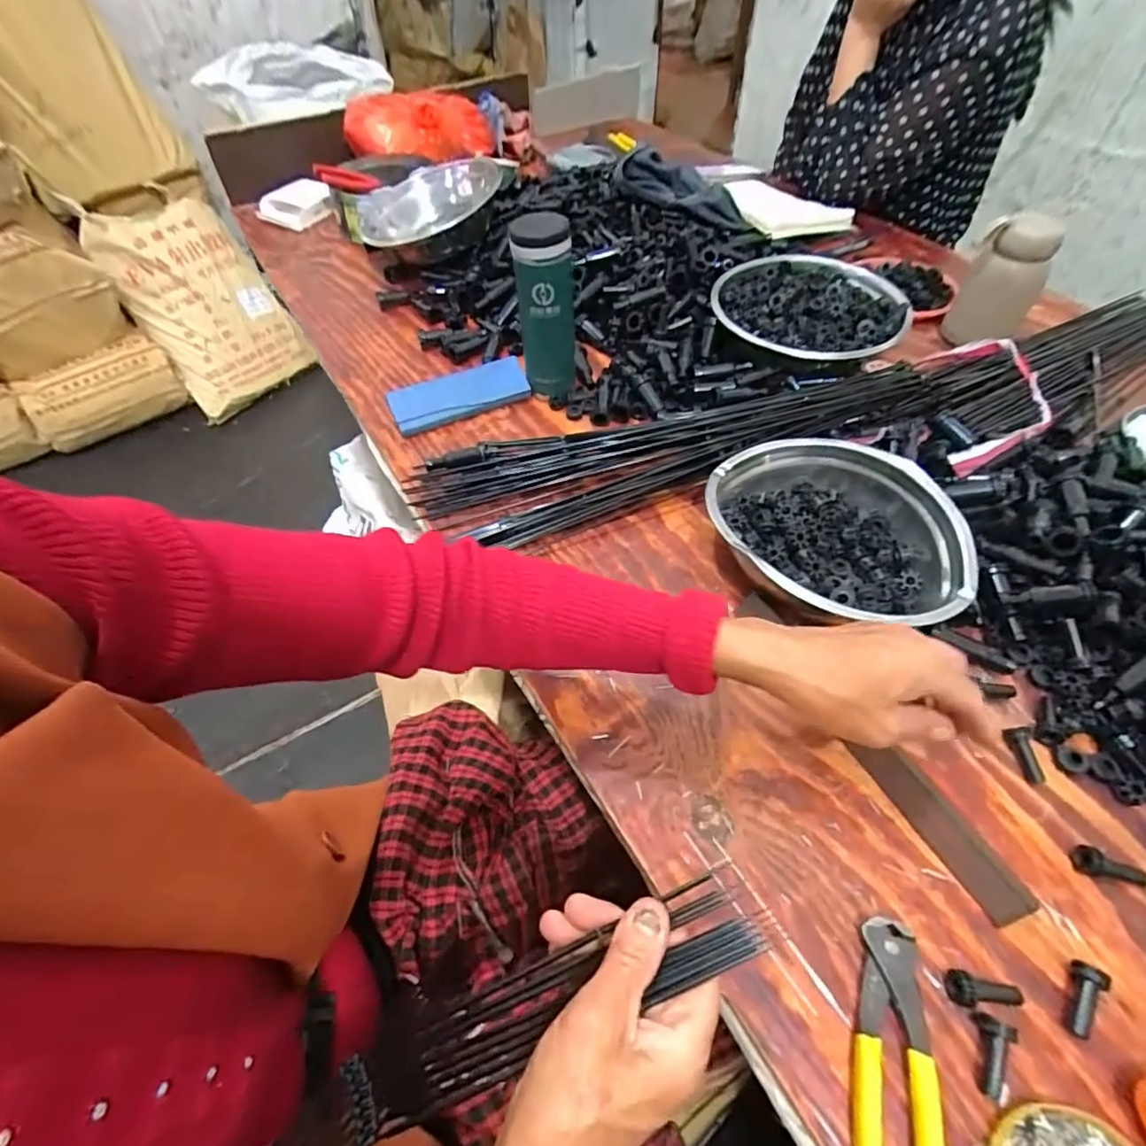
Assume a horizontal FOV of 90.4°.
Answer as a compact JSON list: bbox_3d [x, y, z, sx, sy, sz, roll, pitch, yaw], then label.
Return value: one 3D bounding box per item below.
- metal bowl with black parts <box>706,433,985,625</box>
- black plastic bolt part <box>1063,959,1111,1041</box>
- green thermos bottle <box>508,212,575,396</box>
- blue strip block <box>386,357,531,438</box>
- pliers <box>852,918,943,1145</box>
[{"bbox_3d":[0.224,-0.029,0.498,0.195,0.068,0.193,-1,53,2],"label":"metal bowl with black parts"},{"bbox_3d":[0.290,0.242,0.322,0.015,0.011,0.039,25,74,20],"label":"black plastic bolt part"},{"bbox_3d":[-0.030,-0.288,0.636,0.059,0.182,0.062,-2,53,1],"label":"green thermos bottle"},{"bbox_3d":[-0.137,-0.215,0.691,0.163,0.027,0.068,-20,55,-12],"label":"blue strip block"},{"bbox_3d":[0.170,0.278,0.300,0.040,0.014,0.162,10,54,10],"label":"pliers"}]

